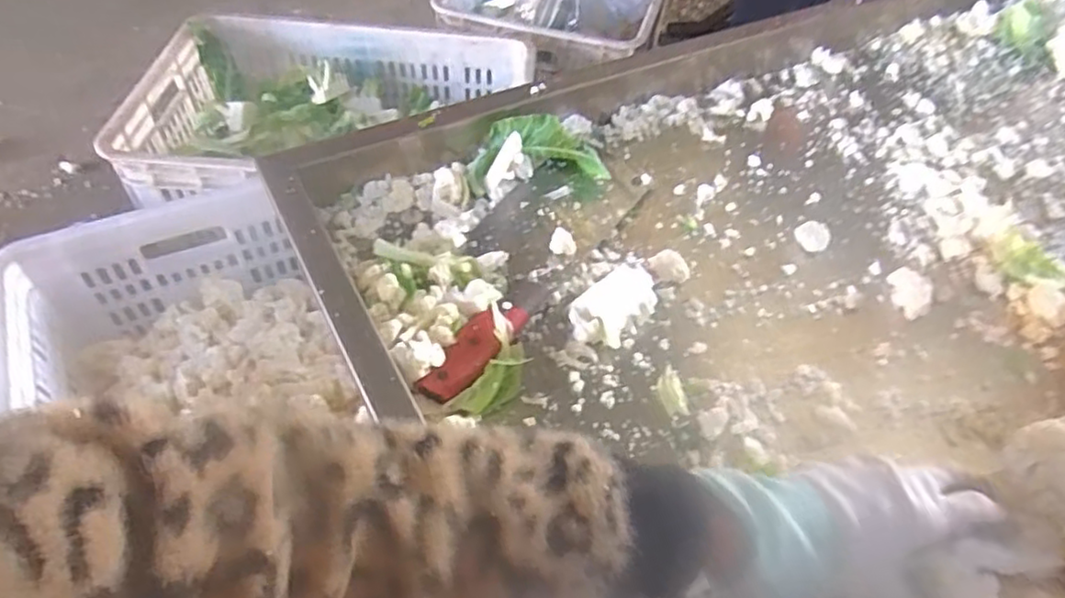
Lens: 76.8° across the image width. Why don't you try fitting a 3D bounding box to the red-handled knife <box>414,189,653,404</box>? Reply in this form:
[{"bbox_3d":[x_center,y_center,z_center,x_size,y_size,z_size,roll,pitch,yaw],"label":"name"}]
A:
[{"bbox_3d":[0.009,-0.016,0.534,0.033,0.027,0.283,30,56,19],"label":"red-handled knife"}]

